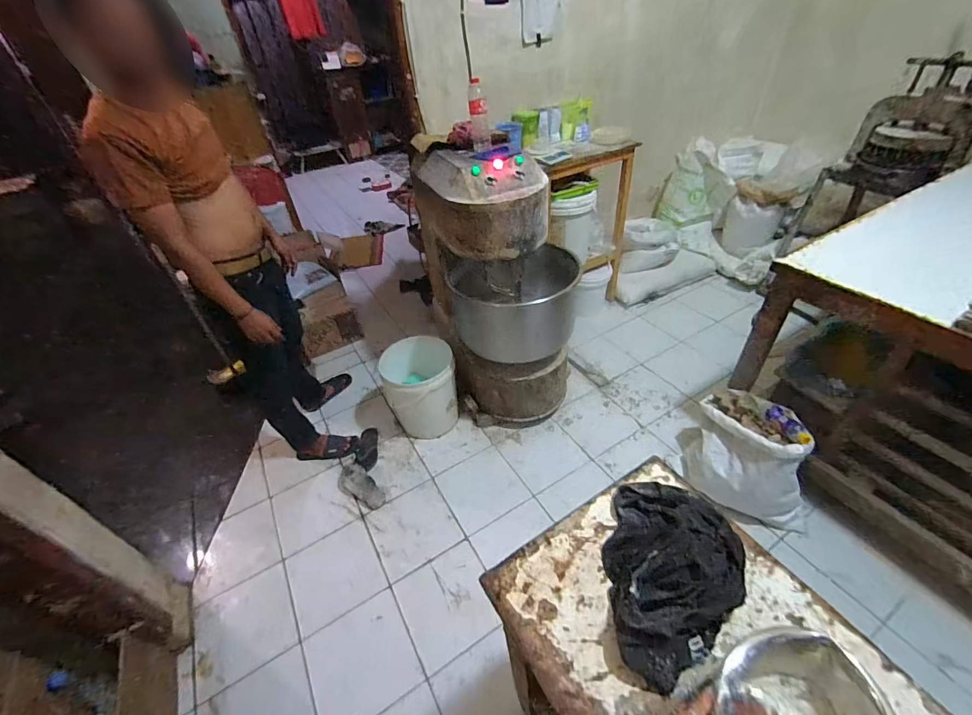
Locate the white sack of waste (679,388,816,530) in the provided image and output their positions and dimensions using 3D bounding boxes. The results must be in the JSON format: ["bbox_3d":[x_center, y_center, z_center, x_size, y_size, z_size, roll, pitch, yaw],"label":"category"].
[{"bbox_3d":[0.901,0.338,1.434,0.292,0.345,0.397,-7,40,-1],"label":"white sack of waste"}]

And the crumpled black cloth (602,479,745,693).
[{"bbox_3d":[0.267,0.305,0.588,0.186,0.075,0.273,12,44,20],"label":"crumpled black cloth"}]

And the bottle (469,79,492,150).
[{"bbox_3d":[-0.023,-0.848,1.440,0.072,0.202,0.081,-3,40,4],"label":"bottle"}]

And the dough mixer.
[{"bbox_3d":[0.041,-0.304,1.735,0.474,1.000,0.716,-14,41,-9],"label":"dough mixer"}]

